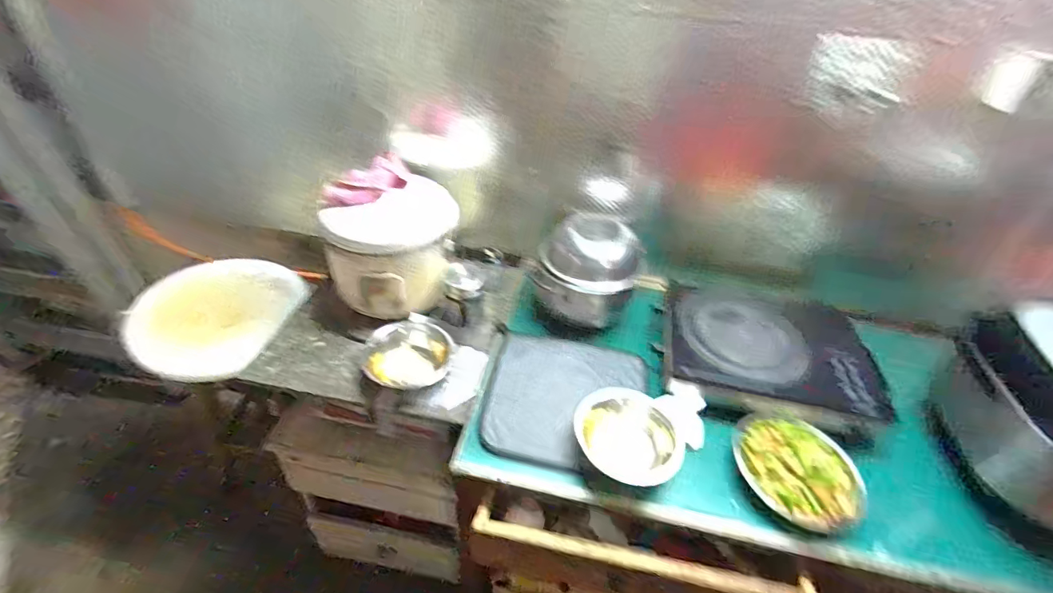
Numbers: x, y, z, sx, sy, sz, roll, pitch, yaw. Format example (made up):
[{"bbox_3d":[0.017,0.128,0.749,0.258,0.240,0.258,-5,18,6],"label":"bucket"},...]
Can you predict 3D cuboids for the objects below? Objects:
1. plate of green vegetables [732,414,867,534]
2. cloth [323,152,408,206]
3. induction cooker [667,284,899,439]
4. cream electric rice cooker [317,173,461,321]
[{"bbox_3d":[0.441,0.280,0.773,0.176,0.034,0.199,-20,47,-28],"label":"plate of green vegetables"},{"bbox_3d":[-0.312,-0.217,0.917,0.162,0.069,0.032,-29,17,-7],"label":"cloth"},{"bbox_3d":[0.479,0.100,0.949,0.414,0.051,0.300,11,41,6],"label":"induction cooker"},{"bbox_3d":[-0.273,-0.117,1.005,0.206,0.226,0.238,25,44,20],"label":"cream electric rice cooker"}]

